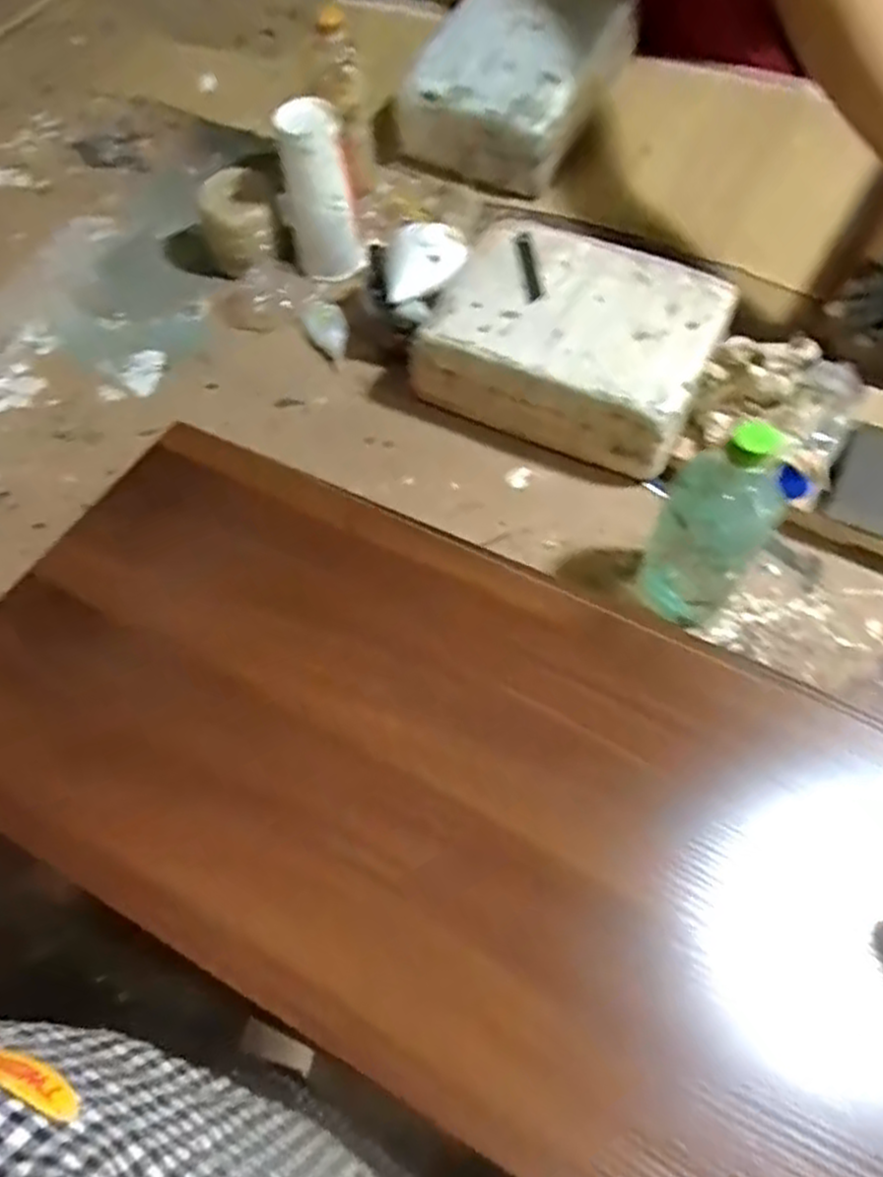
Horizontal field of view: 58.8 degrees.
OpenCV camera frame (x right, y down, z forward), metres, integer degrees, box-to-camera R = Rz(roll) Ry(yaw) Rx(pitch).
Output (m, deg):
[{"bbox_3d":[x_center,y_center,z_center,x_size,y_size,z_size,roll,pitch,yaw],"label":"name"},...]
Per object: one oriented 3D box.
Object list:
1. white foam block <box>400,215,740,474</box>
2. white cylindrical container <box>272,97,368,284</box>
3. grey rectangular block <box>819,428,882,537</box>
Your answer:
[{"bbox_3d":[0.127,-0.241,0.751,0.258,0.084,0.192,23,66,14],"label":"white foam block"},{"bbox_3d":[-0.128,-0.409,0.816,0.075,0.163,0.059,-14,63,-5],"label":"white cylindrical container"},{"bbox_3d":[0.379,-0.094,0.674,0.068,0.023,0.095,27,67,16],"label":"grey rectangular block"}]

